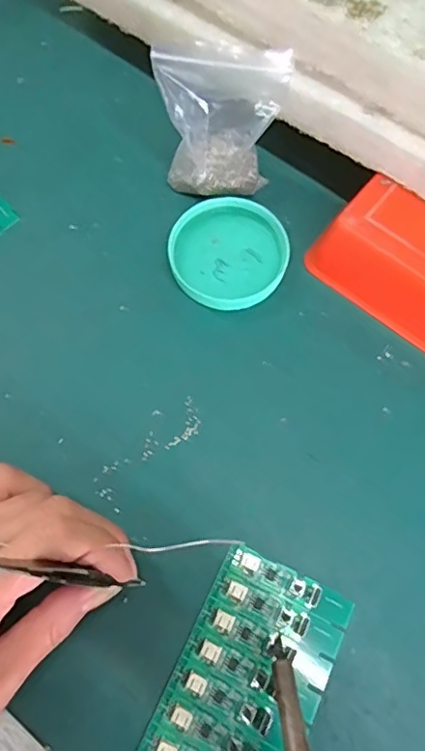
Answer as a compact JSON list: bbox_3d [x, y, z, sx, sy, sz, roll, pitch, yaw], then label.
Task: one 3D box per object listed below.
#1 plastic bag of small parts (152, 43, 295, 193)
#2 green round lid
[{"bbox_3d":[0.003,-0.133,0.298,0.065,0.084,0.029,10,71,3],"label":"plastic bag of small parts"},{"bbox_3d":[0.009,-0.071,0.313,0.064,0.012,0.065,0,71,0],"label":"green round lid"}]

